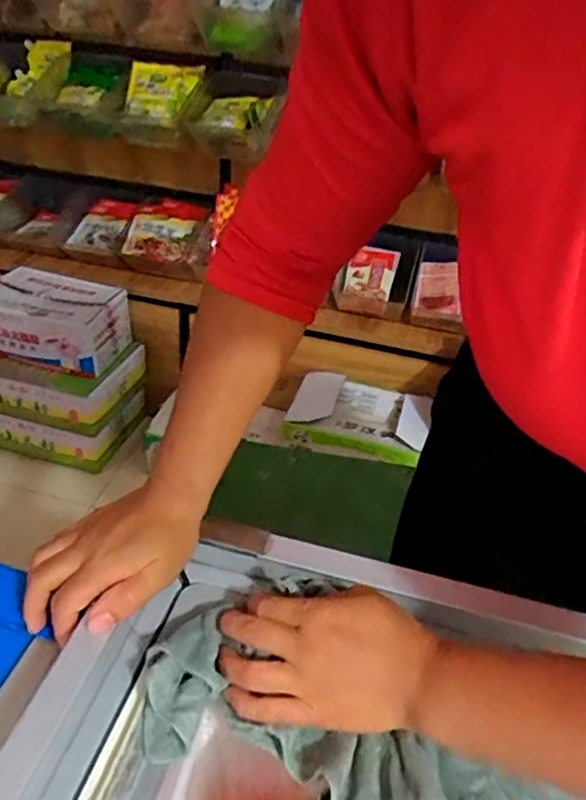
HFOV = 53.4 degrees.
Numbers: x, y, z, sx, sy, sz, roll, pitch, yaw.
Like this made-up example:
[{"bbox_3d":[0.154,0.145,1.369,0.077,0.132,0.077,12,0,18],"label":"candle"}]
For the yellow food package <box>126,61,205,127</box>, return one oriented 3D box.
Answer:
[{"bbox_3d":[-0.289,-0.685,1.310,0.162,0.128,0.040,-1,6,-12],"label":"yellow food package"}]

